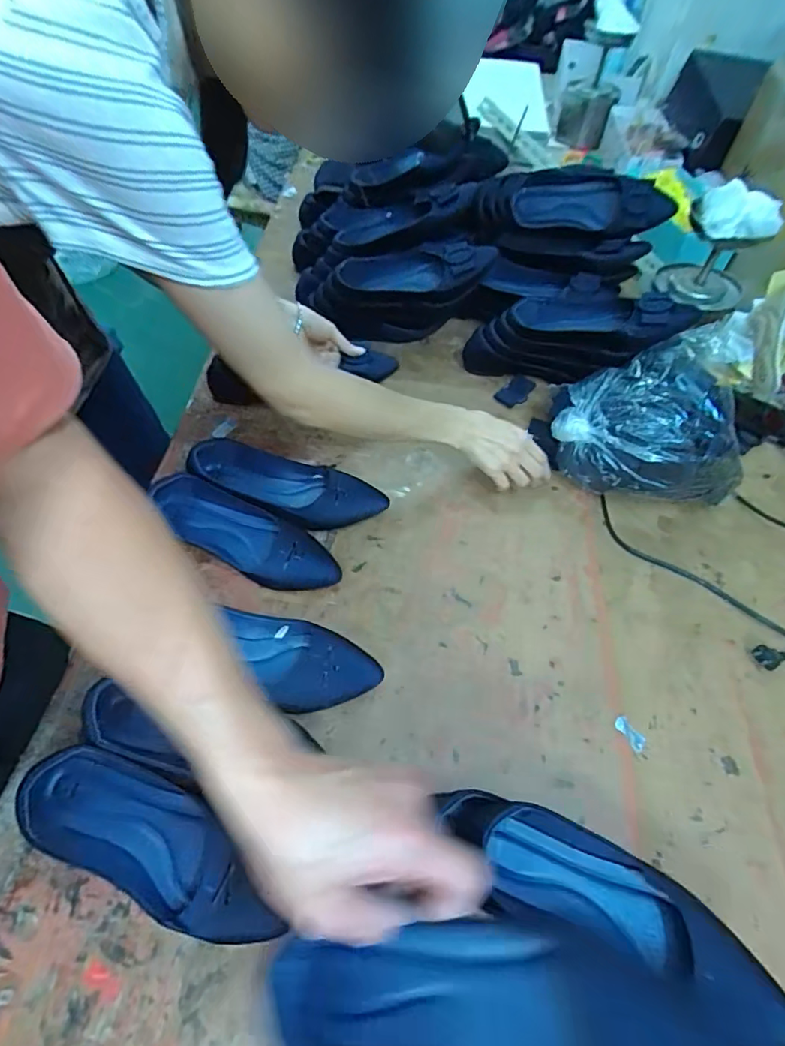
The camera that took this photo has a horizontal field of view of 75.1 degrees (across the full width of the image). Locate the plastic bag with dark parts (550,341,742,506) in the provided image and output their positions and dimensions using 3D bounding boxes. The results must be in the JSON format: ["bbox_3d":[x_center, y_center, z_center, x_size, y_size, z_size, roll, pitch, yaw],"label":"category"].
[{"bbox_3d":[0.334,-0.119,0.700,0.222,0.152,0.192,-9,57,-8],"label":"plastic bag with dark parts"}]

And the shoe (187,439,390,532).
[{"bbox_3d":[-0.138,-0.047,0.674,0.252,0.047,0.091,14,55,4],"label":"shoe"}]

